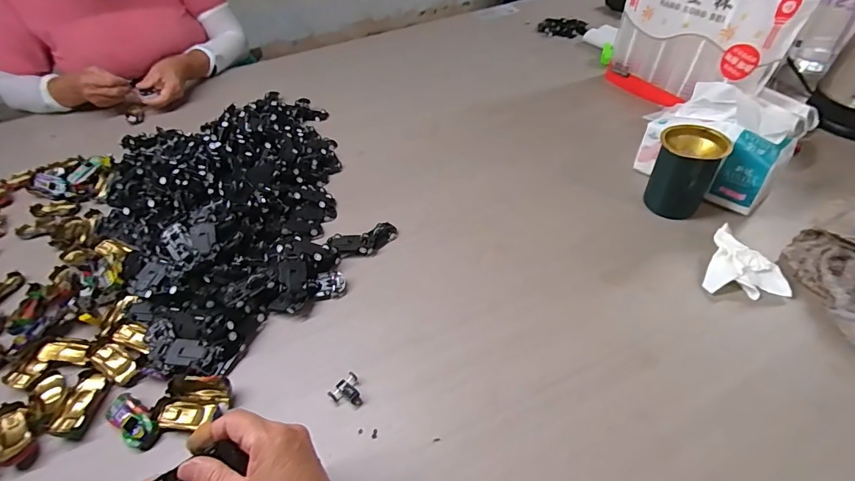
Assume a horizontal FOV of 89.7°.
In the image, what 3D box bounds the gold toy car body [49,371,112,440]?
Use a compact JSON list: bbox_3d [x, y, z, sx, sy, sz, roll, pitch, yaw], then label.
[{"bbox_3d":[-0.357,0.169,0.443,0.026,0.019,0.064,-1,46,5],"label":"gold toy car body"}]

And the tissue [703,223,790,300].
[{"bbox_3d":[0.368,0.031,0.492,0.079,0.029,0.084,19,50,22],"label":"tissue"}]

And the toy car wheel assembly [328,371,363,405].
[{"bbox_3d":[-0.079,0.153,0.434,0.029,0.011,0.032,33,57,32],"label":"toy car wheel assembly"}]

